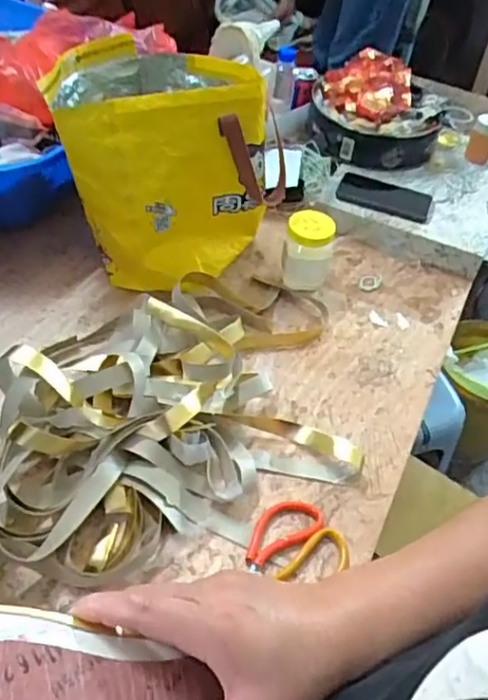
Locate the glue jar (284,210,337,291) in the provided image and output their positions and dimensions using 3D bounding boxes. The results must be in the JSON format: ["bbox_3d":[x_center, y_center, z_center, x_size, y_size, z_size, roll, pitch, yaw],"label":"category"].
[{"bbox_3d":[0.099,-0.153,0.962,0.068,0.123,0.066,3,47,-4],"label":"glue jar"}]

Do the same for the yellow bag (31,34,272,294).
[{"bbox_3d":[-0.128,-0.282,0.924,0.285,0.249,0.284,-14,50,-19],"label":"yellow bag"}]

